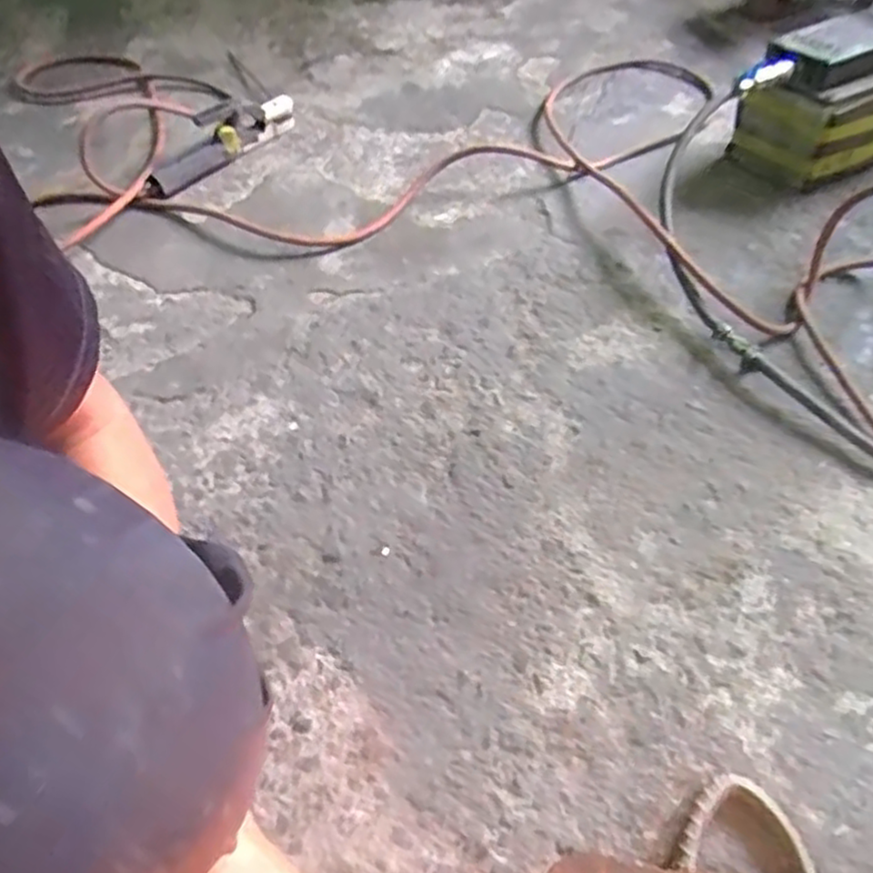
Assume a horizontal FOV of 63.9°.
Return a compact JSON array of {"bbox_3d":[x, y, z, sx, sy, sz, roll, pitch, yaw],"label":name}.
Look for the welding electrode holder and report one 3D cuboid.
[{"bbox_3d":[-0.280,-0.387,0.909,0.234,0.065,0.054,-37,61,-27],"label":"welding electrode holder"}]

